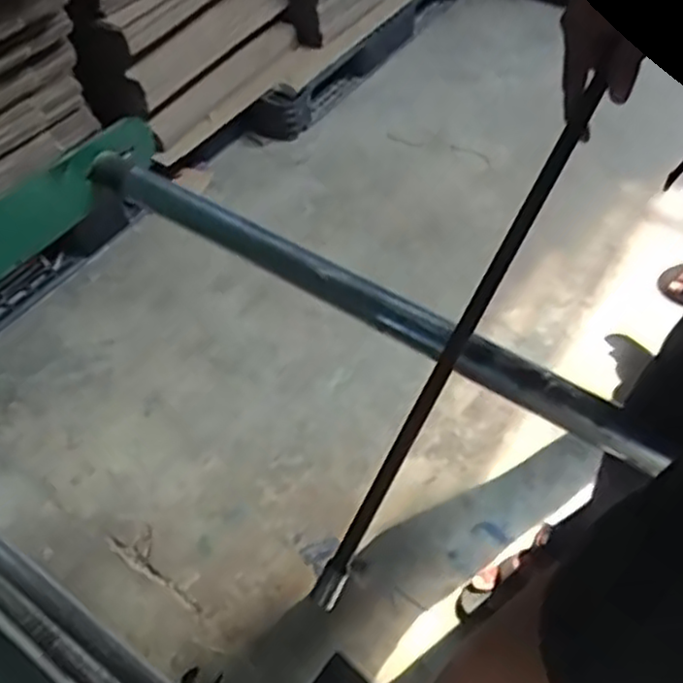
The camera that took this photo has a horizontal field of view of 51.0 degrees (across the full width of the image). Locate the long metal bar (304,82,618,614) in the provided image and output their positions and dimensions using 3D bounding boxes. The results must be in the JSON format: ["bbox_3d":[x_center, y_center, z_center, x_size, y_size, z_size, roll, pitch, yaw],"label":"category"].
[{"bbox_3d":[0.086,0.025,0.600,0.020,0.023,0.436,29,93,23],"label":"long metal bar"}]

